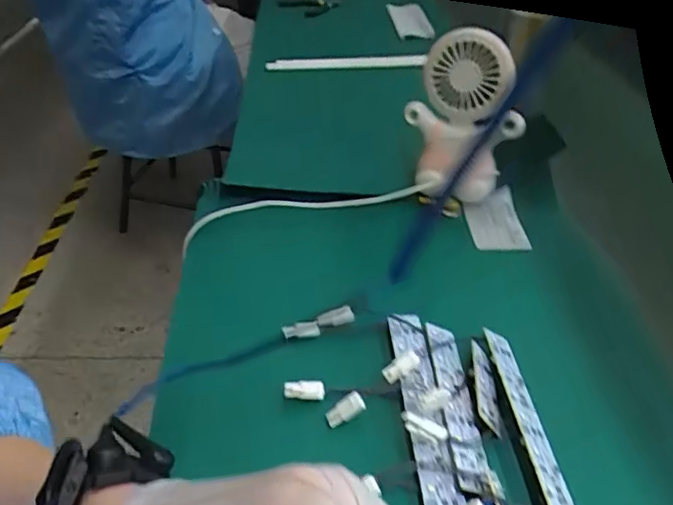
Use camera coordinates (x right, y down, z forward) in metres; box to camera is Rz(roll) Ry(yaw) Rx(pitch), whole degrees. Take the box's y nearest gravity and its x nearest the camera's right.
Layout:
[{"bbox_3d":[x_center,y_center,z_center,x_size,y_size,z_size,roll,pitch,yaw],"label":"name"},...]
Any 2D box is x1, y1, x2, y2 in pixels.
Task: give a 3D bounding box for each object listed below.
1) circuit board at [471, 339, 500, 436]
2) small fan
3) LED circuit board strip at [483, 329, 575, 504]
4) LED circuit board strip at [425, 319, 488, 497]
[{"bbox_3d":[0.100,0.087,0.374,0.016,0.008,0.070,7,39,4],"label":"circuit board"},{"bbox_3d":[0.115,-0.121,0.531,0.102,0.148,0.067,26,44,25],"label":"small fan"},{"bbox_3d":[0.124,0.120,0.335,0.023,0.010,0.193,0,39,-5],"label":"LED circuit board strip"},{"bbox_3d":[0.077,0.096,0.367,0.028,0.009,0.131,21,33,-16],"label":"LED circuit board strip"}]

